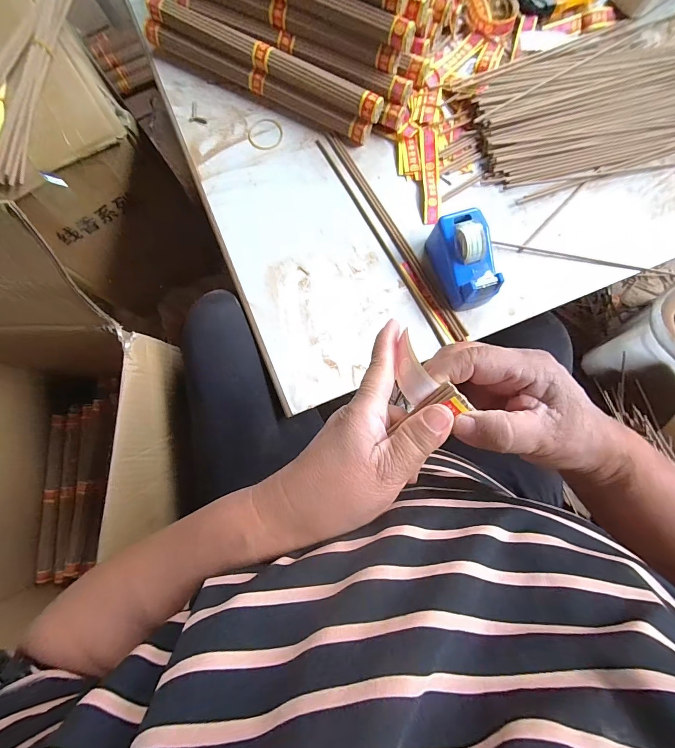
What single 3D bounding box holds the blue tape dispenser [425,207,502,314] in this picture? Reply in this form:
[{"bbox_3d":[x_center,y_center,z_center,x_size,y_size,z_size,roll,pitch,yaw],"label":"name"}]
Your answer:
[{"bbox_3d":[0.145,-0.128,0.395,0.053,0.060,0.098,-17,82,-3],"label":"blue tape dispenser"}]

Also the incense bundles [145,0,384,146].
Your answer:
[{"bbox_3d":[-0.094,-0.385,0.439,0.320,0.046,0.051,27,82,3],"label":"incense bundles"}]

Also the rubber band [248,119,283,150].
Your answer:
[{"bbox_3d":[-0.094,-0.313,0.453,0.044,0.004,0.046,0,81,-1],"label":"rubber band"}]

